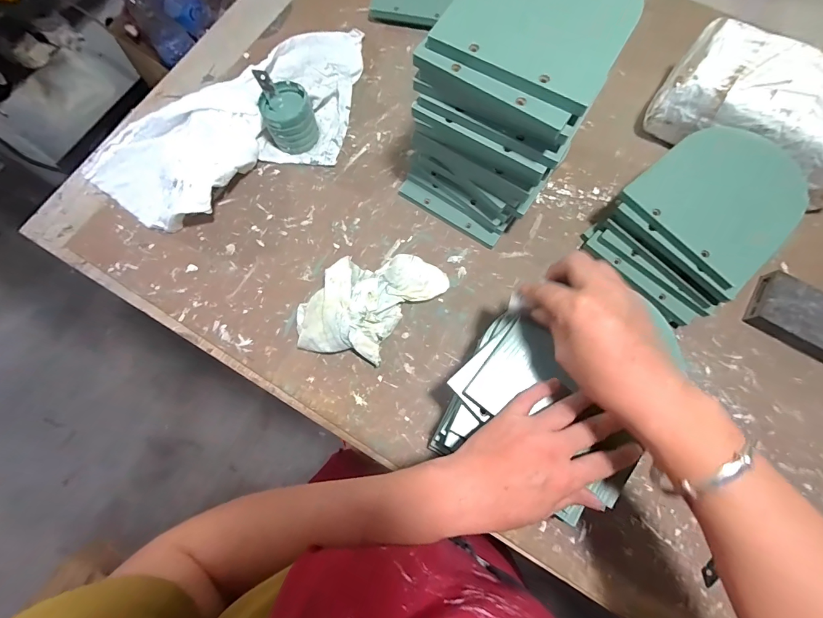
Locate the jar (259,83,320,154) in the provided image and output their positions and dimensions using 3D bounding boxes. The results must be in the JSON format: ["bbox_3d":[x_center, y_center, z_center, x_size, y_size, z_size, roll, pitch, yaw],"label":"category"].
[{"bbox_3d":[-0.164,-0.256,0.510,0.065,0.060,0.062,0,75,1],"label":"jar"}]

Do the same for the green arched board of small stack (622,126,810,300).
[{"bbox_3d":[0.351,-0.127,0.415,0.180,0.008,0.144,-36,77,-8],"label":"green arched board of small stack"}]

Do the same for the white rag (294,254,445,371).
[{"bbox_3d":[-0.055,-0.010,0.453,0.123,0.044,0.176,39,79,10],"label":"white rag"}]

